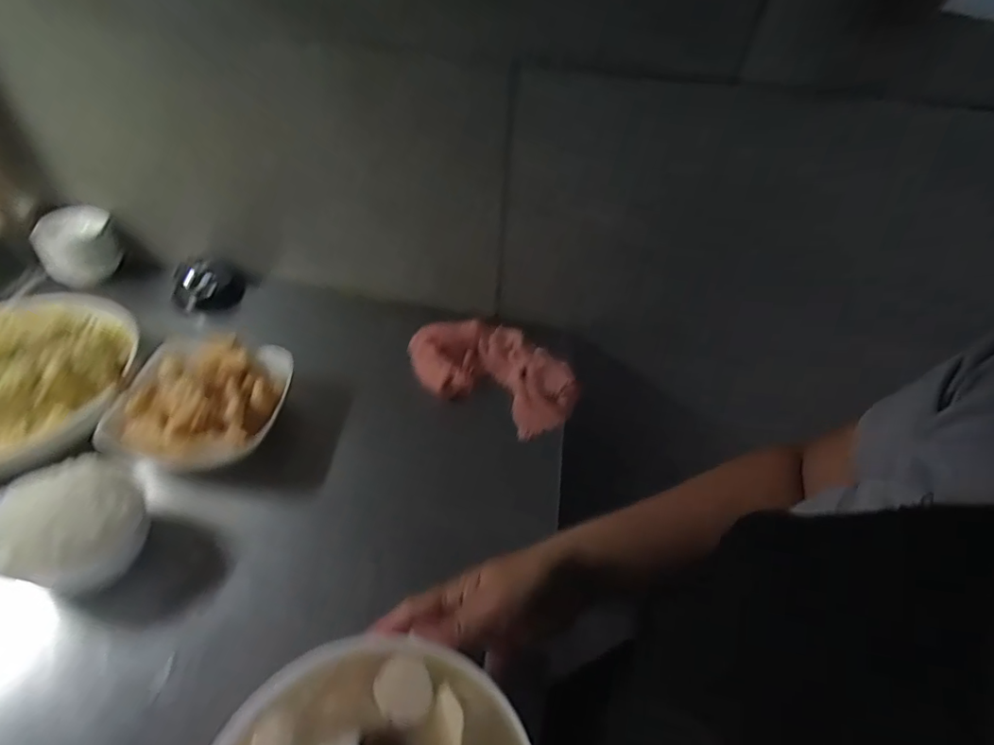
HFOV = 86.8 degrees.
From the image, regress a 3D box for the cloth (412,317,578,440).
[{"bbox_3d":[0.000,-0.006,0.614,0.196,0.046,0.135,19,46,16],"label":"cloth"}]

